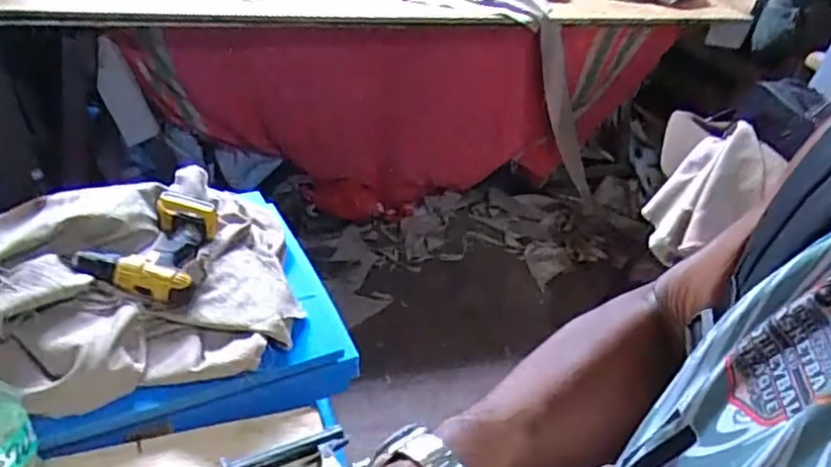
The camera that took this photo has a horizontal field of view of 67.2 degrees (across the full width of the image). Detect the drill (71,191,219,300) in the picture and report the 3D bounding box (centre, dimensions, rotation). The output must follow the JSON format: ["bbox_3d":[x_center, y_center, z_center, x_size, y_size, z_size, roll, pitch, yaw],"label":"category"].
[{"bbox_3d":[-0.474,0.014,1.122,0.192,0.073,0.231,6,33,-1],"label":"drill"}]

